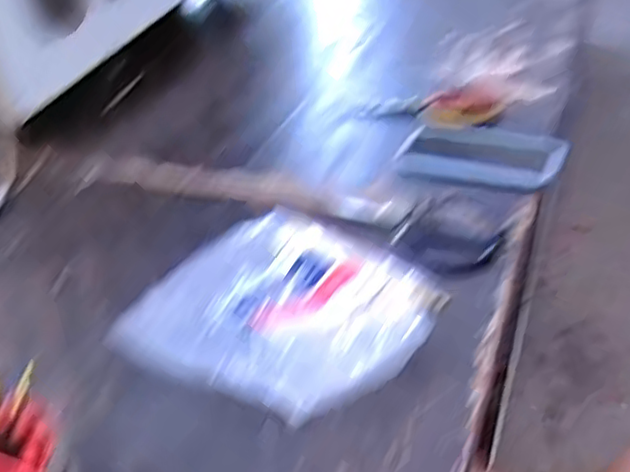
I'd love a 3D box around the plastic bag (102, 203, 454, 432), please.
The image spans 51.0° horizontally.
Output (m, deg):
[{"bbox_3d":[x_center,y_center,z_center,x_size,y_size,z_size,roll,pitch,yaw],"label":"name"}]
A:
[{"bbox_3d":[-0.030,0.049,0.564,0.255,0.059,0.210,22,45,32],"label":"plastic bag"}]

